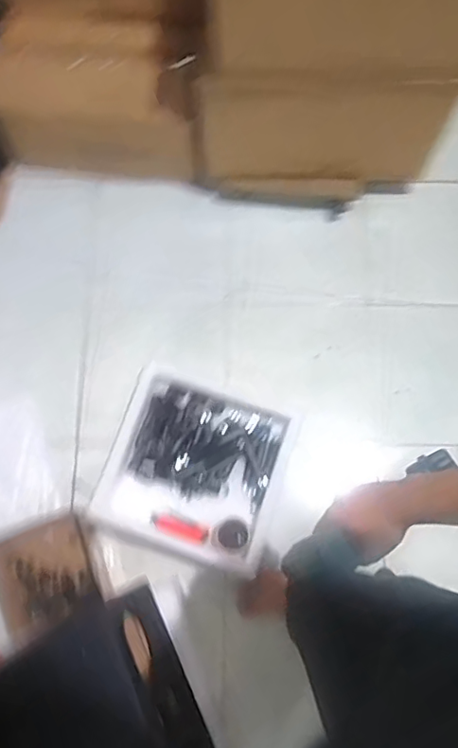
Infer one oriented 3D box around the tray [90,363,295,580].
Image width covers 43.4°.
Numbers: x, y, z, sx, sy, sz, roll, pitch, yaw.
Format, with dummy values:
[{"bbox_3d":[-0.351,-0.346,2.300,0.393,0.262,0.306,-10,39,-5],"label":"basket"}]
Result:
[{"bbox_3d":[-0.092,0.244,1.528,0.450,0.095,0.443,18,76,5],"label":"tray"}]

